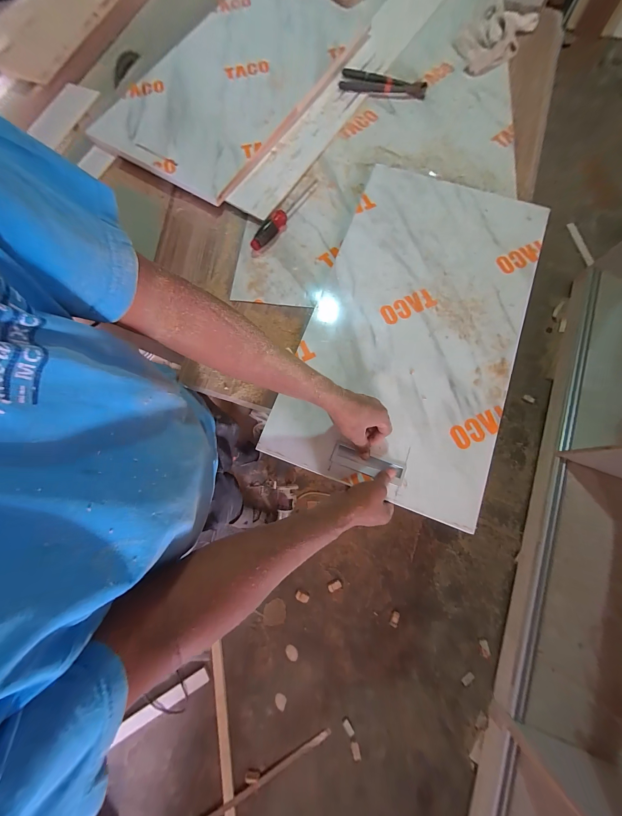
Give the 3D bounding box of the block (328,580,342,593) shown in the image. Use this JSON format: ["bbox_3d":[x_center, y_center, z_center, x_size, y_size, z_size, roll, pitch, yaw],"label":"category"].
[{"bbox_3d":[0.101,0.754,1.208,0.056,0.025,0.032,-22,75,-7],"label":"block"}]

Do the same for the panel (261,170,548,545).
[{"bbox_3d":[0.211,-0.179,0.578,0.397,0.018,0.703,20,76,6],"label":"panel"}]

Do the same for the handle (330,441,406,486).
[{"bbox_3d":[0.101,0.098,0.503,0.128,0.007,0.041,16,74,5],"label":"handle"}]

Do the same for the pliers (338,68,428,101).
[{"bbox_3d":[0.189,-0.847,0.746,0.221,0.014,0.058,5,92,-1],"label":"pliers"}]

